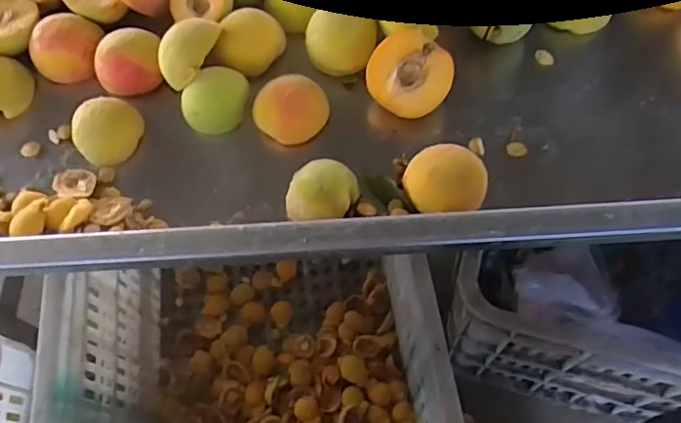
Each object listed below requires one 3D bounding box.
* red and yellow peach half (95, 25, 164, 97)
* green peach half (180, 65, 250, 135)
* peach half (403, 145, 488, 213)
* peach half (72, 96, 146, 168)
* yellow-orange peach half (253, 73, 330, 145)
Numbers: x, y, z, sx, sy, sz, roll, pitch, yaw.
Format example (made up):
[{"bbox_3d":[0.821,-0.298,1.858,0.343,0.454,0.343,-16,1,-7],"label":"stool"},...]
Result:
[{"bbox_3d":[-0.170,-0.119,0.455,0.054,0.039,0.047,-23,64,-8],"label":"red and yellow peach half"},{"bbox_3d":[-0.097,-0.088,0.444,0.039,0.029,0.054,40,72,20],"label":"green peach half"},{"bbox_3d":[0.074,-0.023,0.397,0.054,0.029,0.052,-1,63,3],"label":"peach half"},{"bbox_3d":[-0.181,-0.064,0.437,0.050,0.029,0.044,-37,67,-14],"label":"peach half"},{"bbox_3d":[-0.037,-0.079,0.433,0.053,0.032,0.044,-37,67,-15],"label":"yellow-orange peach half"}]

